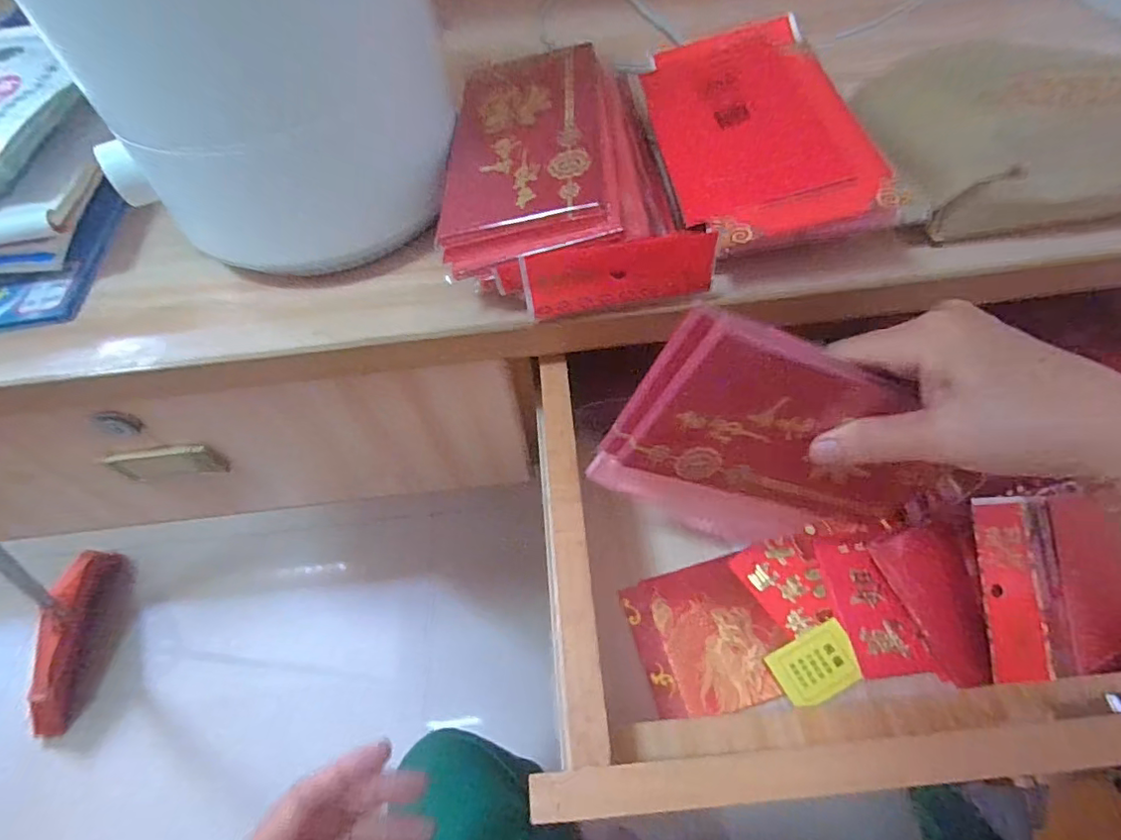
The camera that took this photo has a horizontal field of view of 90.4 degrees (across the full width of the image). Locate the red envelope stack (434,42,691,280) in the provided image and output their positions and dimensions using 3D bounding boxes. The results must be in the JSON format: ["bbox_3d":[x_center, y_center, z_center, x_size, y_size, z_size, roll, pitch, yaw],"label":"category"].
[{"bbox_3d":[-0.007,-0.158,0.322,0.121,0.025,0.169,-7,55,0],"label":"red envelope stack"}]

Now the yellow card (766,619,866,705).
[{"bbox_3d":[0.156,0.148,0.338,0.053,0.004,0.035,-22,57,-10],"label":"yellow card"}]

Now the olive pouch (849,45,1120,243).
[{"bbox_3d":[0.308,-0.177,0.331,0.236,0.036,0.141,-9,55,-2],"label":"olive pouch"}]

